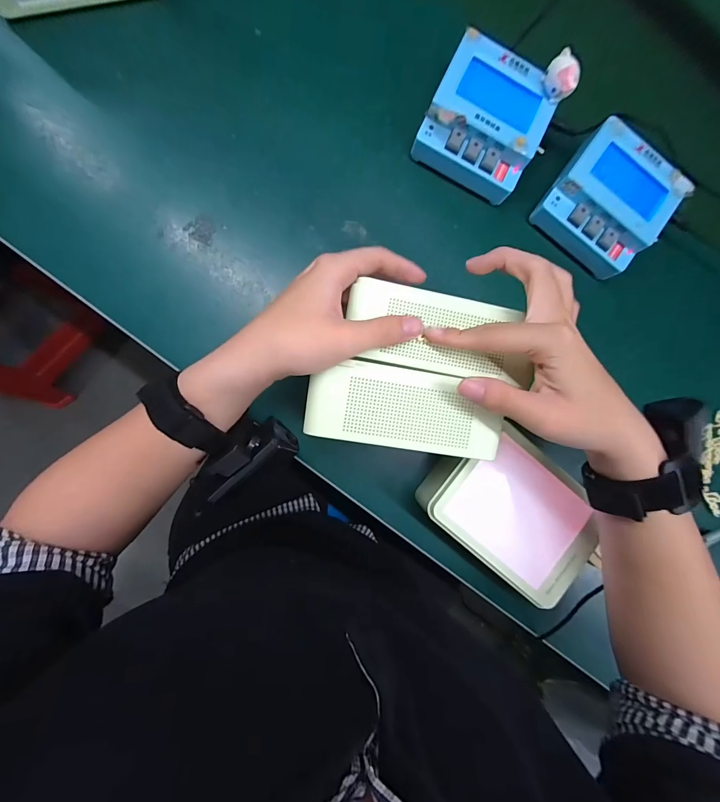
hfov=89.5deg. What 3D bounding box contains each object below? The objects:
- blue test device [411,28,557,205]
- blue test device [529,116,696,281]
[{"bbox_3d":[0.113,-0.253,0.335,0.100,0.045,0.104,26,84,-6],"label":"blue test device"},{"bbox_3d":[0.236,-0.189,0.345,0.102,0.040,0.101,38,83,-5],"label":"blue test device"}]

